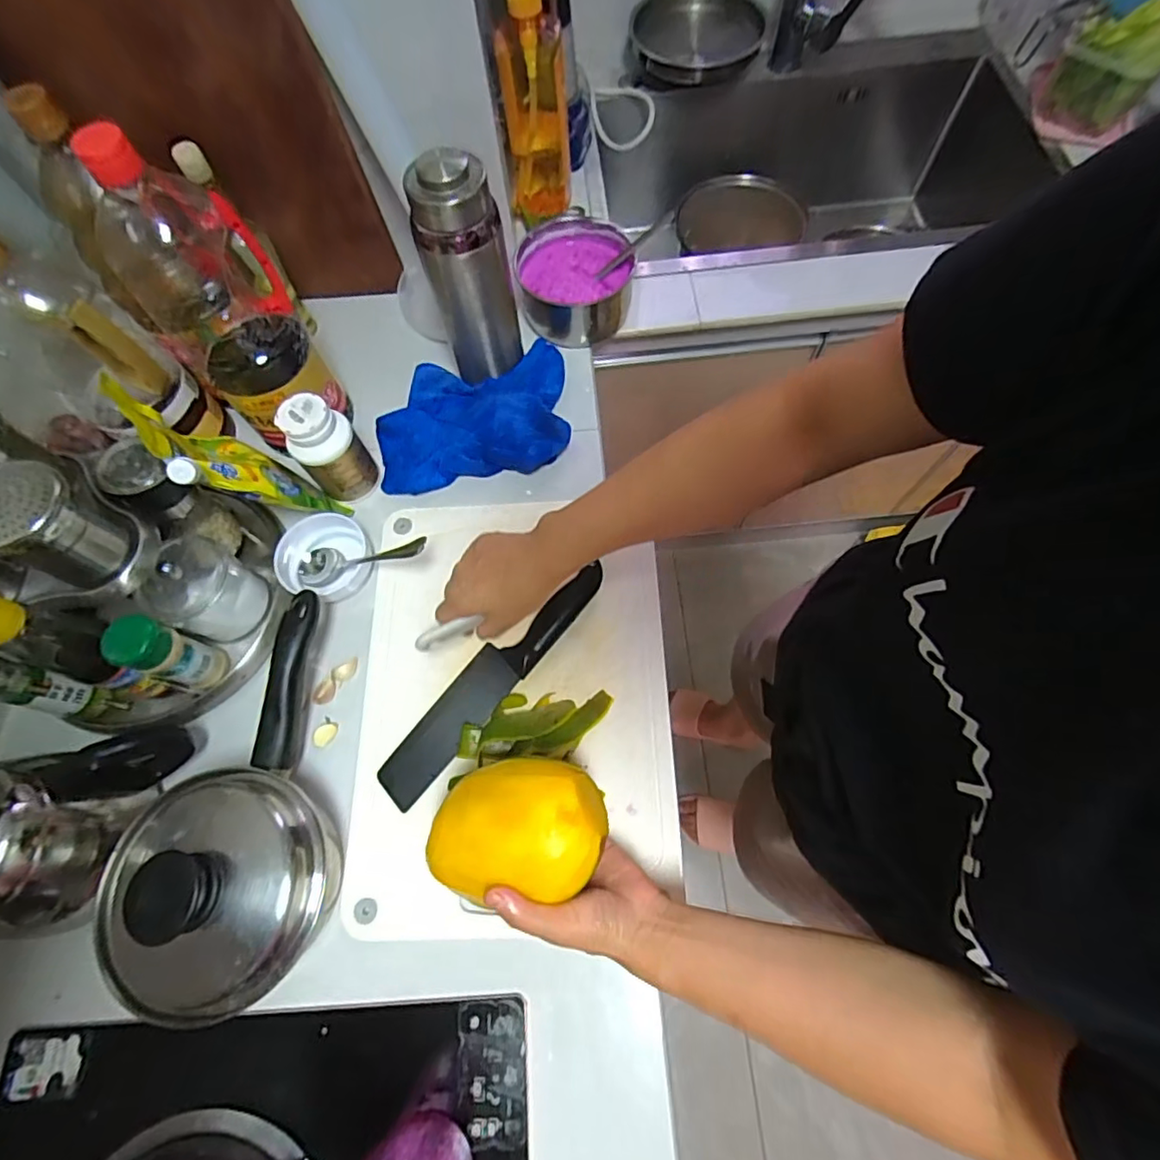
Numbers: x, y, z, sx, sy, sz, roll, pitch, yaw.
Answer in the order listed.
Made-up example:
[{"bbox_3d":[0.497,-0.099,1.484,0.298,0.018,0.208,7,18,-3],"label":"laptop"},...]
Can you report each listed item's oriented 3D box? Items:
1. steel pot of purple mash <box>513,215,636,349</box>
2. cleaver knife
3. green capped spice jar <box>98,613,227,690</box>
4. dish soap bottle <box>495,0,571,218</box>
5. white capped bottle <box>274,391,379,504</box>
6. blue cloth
[{"bbox_3d":[-0.006,-0.353,0.680,0.136,0.069,0.134,-1,68,2],"label":"steel pot of purple mash"},{"bbox_3d":[-0.079,0.086,0.526,0.046,0.030,0.265,39,75,16],"label":"cleaver knife"},{"bbox_3d":[-0.352,0.063,0.489,0.034,0.110,0.041,14,69,9],"label":"green capped spice jar"},{"bbox_3d":[-0.054,-0.577,0.665,0.077,0.254,0.082,-4,68,1],"label":"dish soap bottle"},{"bbox_3d":[-0.251,-0.134,0.572,0.059,0.103,0.055,-17,68,-4],"label":"white capped bottle"},{"bbox_3d":[-0.118,-0.180,0.631,0.213,0.028,0.143,-14,68,-3],"label":"blue cloth"}]

